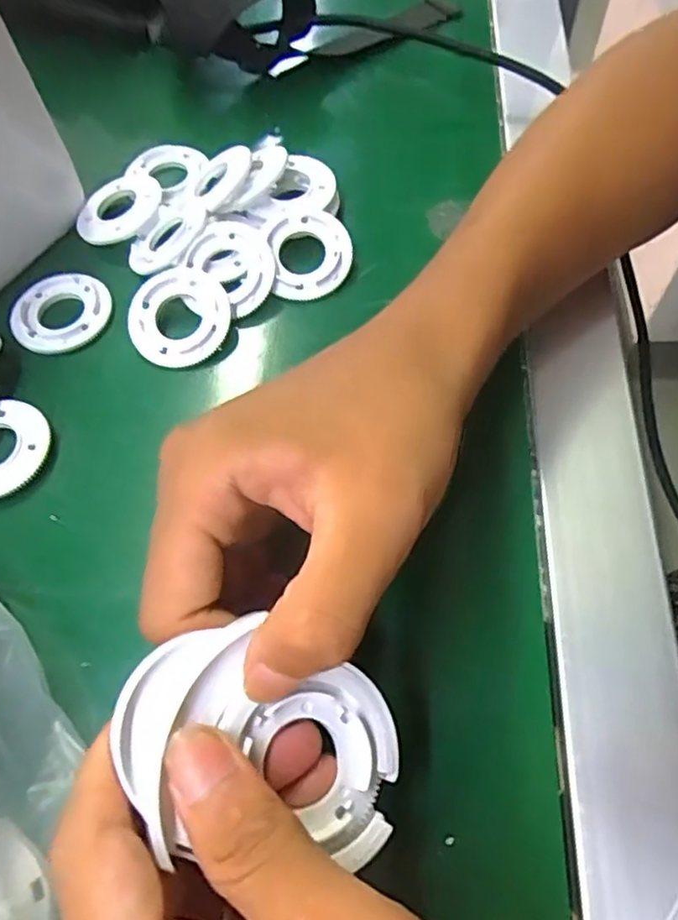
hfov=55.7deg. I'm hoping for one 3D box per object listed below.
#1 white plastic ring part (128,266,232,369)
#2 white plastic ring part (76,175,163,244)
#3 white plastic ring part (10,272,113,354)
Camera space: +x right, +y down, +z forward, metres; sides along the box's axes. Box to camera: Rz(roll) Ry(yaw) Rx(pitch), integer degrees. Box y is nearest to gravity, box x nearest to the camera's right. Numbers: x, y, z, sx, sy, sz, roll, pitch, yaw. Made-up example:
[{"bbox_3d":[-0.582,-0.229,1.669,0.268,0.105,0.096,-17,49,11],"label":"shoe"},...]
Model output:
[{"bbox_3d":[-0.067,-0.060,0.272,0.044,0.006,0.041,0,81,2],"label":"white plastic ring part"},{"bbox_3d":[-0.104,-0.119,0.302,0.040,0.011,0.038,-2,62,3],"label":"white plastic ring part"},{"bbox_3d":[-0.120,-0.064,0.279,0.039,0.005,0.041,-3,62,2],"label":"white plastic ring part"}]

